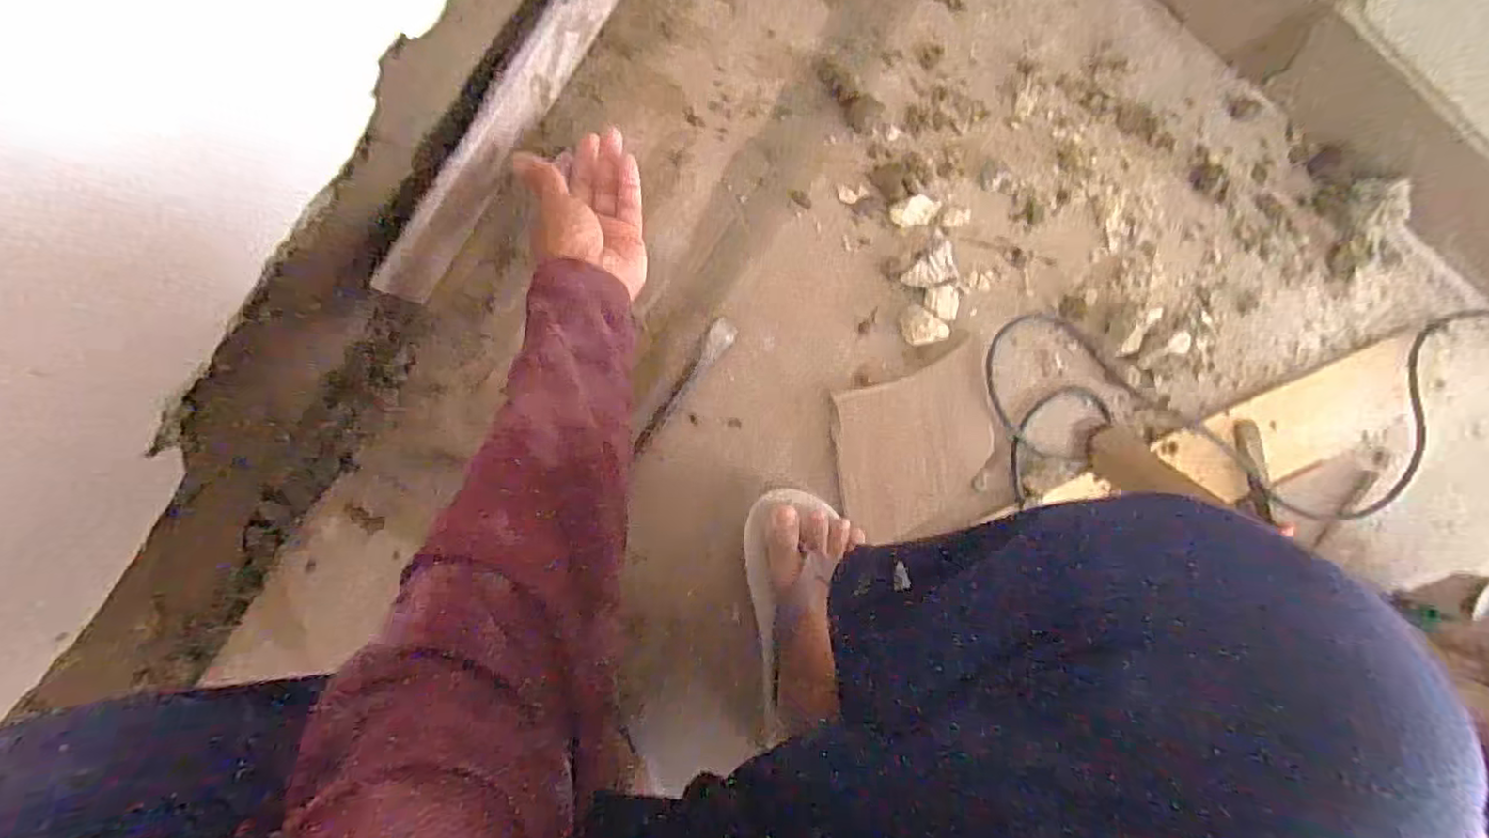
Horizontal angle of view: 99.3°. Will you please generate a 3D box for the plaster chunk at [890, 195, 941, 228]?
[{"bbox_3d":[0.148,-0.179,0.548,0.041,0.015,0.024,-19,97,-5],"label":"plaster chunk"}]

